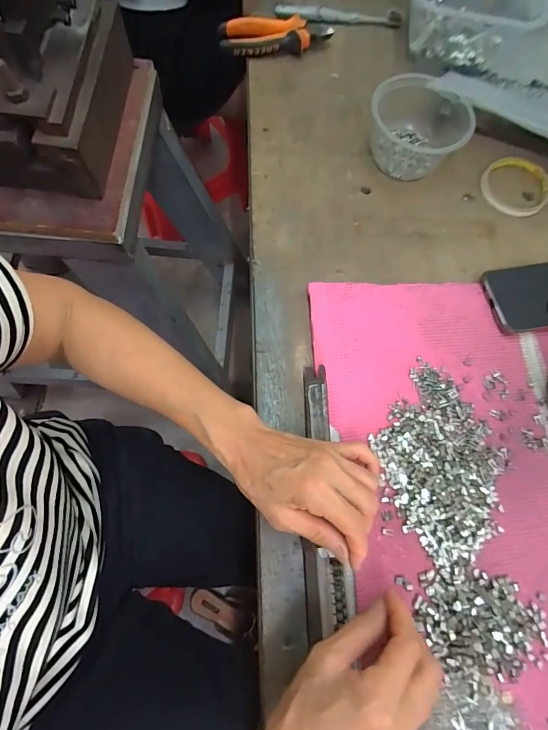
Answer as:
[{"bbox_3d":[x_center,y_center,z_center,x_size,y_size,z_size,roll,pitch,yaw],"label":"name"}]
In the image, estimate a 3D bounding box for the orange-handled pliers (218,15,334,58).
[{"bbox_3d":[0.003,-0.442,0.512,0.150,0.028,0.054,-5,72,-4],"label":"orange-handled pliers"}]

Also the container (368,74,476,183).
[{"bbox_3d":[0.172,-0.289,0.458,0.112,0.062,0.114,1,72,-2],"label":"container"}]

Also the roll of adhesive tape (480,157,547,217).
[{"bbox_3d":[0.302,-0.226,0.476,0.082,0.011,0.088,1,72,-2],"label":"roll of adhesive tape"}]

